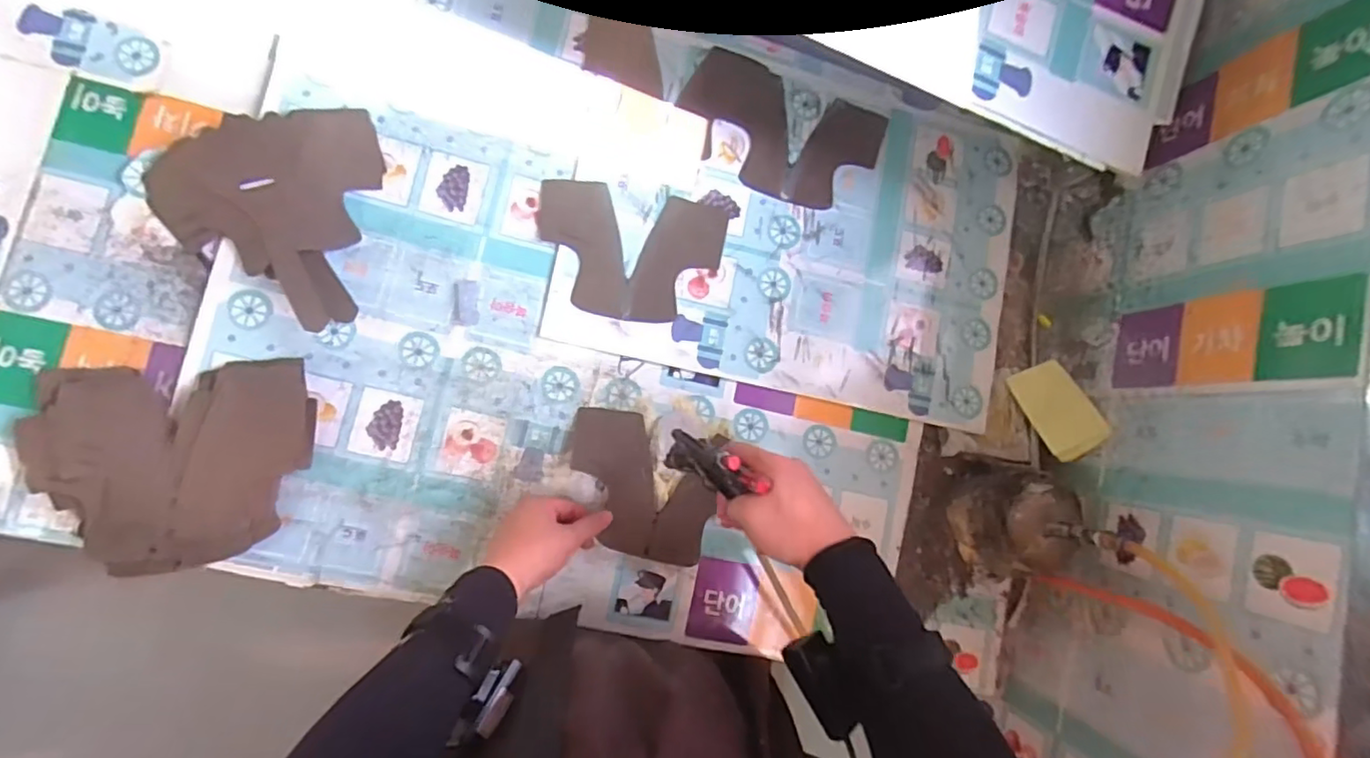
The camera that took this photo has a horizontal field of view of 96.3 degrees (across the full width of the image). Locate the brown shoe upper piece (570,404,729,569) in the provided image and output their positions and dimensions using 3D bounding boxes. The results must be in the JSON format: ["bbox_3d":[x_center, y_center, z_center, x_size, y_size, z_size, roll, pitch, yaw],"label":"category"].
[{"bbox_3d":[-0.047,0.111,0.650,0.161,0.025,0.138,19,85,-6],"label":"brown shoe upper piece"}]

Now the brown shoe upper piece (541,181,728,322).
[{"bbox_3d":[-0.059,-0.135,0.662,0.196,0.008,0.139,8,84,-10],"label":"brown shoe upper piece"}]

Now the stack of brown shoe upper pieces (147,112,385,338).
[{"bbox_3d":[-0.391,-0.145,0.584,0.211,0.049,0.209,-16,89,-11],"label":"stack of brown shoe upper pieces"}]

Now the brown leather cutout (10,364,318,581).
[{"bbox_3d":[-0.465,0.079,0.563,0.227,0.033,0.181,-3,86,-11],"label":"brown leather cutout"}]

